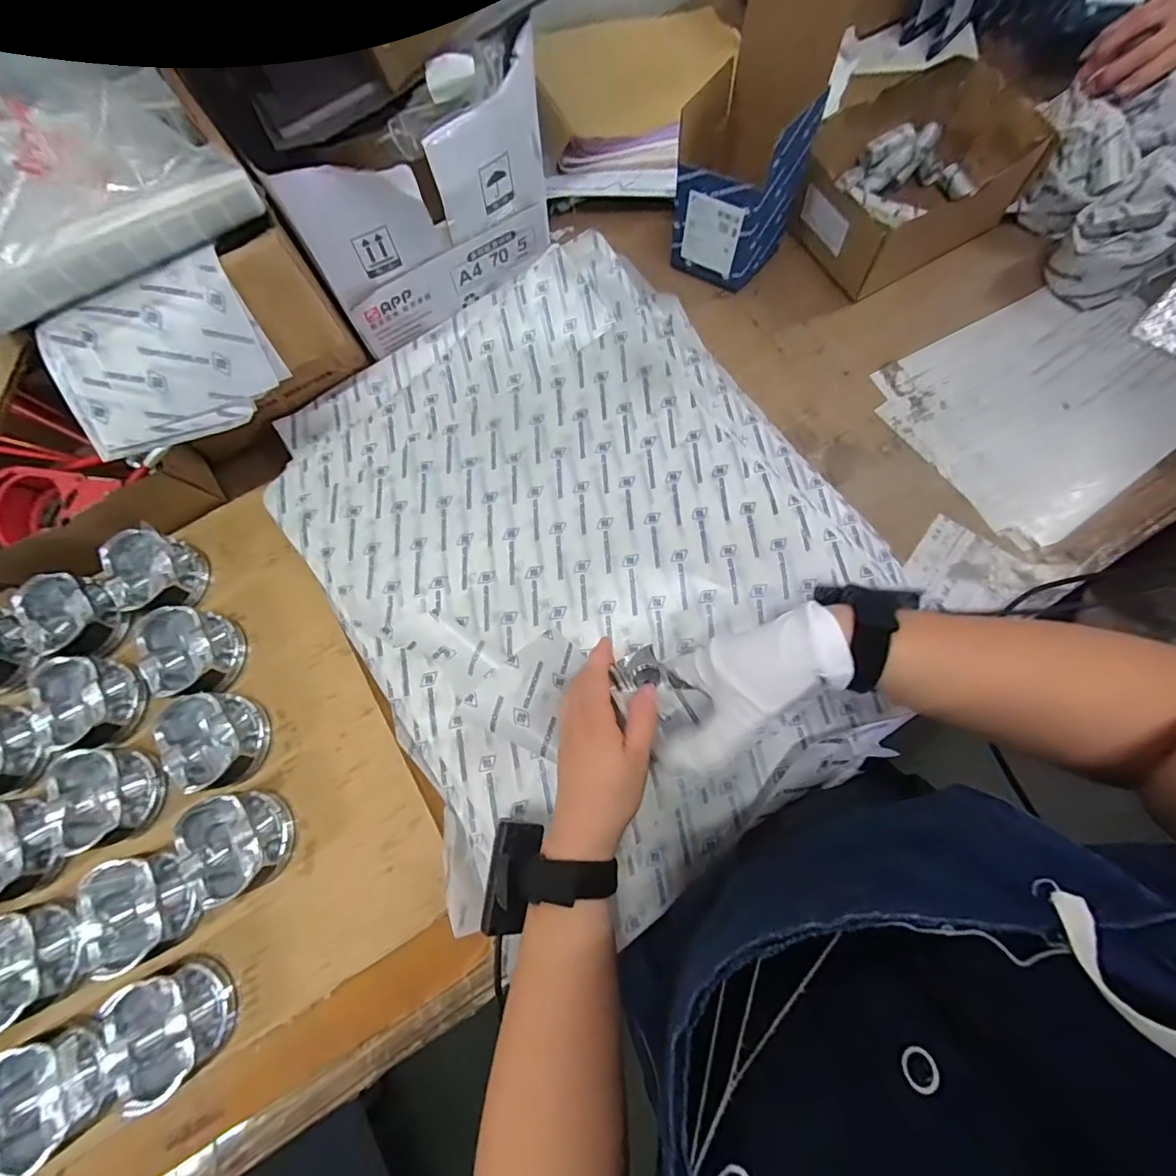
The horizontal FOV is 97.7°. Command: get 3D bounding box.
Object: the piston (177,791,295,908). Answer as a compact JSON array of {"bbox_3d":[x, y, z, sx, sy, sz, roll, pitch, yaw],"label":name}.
[{"bbox_3d":[-0.294,0.214,0.434,0.075,0.040,0.081,-1,75,3],"label":"piston"}]

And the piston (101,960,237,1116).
[{"bbox_3d":[-0.325,0.342,0.399,0.079,0.047,0.082,-1,75,3],"label":"piston"}]

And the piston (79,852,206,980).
[{"bbox_3d":[-0.366,0.260,0.421,0.075,0.050,0.081,-1,75,3],"label":"piston"}]

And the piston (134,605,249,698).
[{"bbox_3d":[-0.372,0.060,0.477,0.081,0.043,0.081,2,75,4],"label":"piston"}]

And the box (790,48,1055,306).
[{"bbox_3d":[0.348,-0.450,0.576,0.231,0.098,0.169,-29,75,-5],"label":"box"}]

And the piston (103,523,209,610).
[{"bbox_3d":[-0.423,-0.014,0.502,0.074,0.048,0.081,-10,74,0],"label":"piston"}]

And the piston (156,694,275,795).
[{"bbox_3d":[-0.332,0.137,0.458,0.080,0.042,0.084,-12,74,0],"label":"piston"}]

